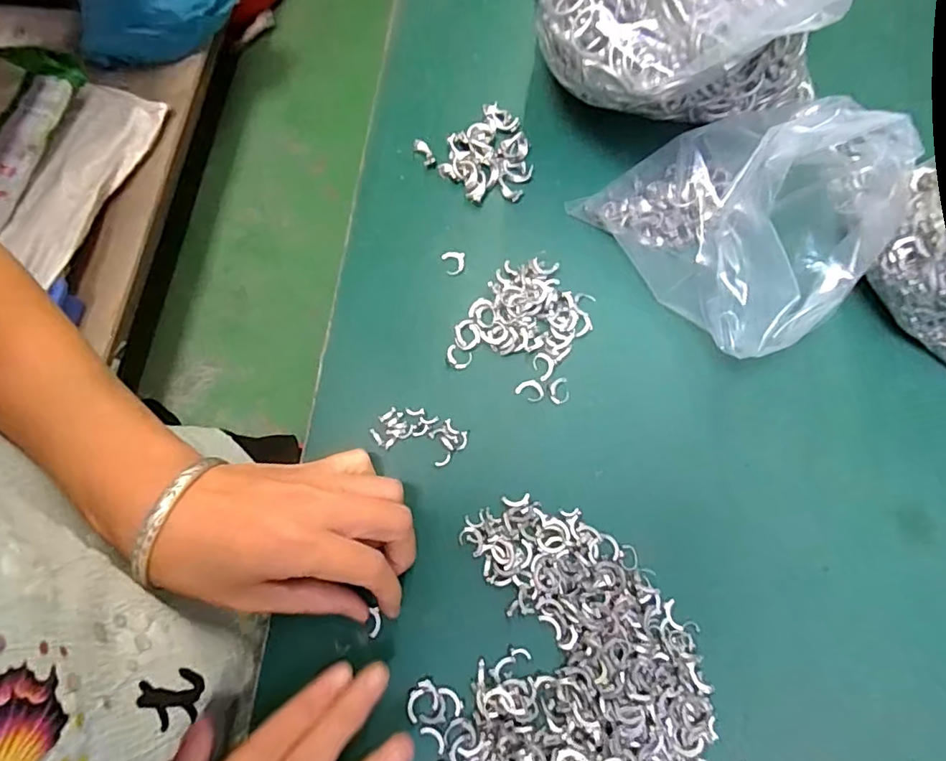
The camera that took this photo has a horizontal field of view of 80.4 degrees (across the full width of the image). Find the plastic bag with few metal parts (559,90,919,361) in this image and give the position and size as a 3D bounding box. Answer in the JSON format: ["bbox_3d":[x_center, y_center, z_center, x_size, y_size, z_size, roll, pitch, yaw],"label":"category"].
[{"bbox_3d":[0.125,-0.081,0.265,0.082,0.101,0.128,-33,76,-4],"label":"plastic bag with few metal parts"}]

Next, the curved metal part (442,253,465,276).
[{"bbox_3d":[-0.011,-0.068,0.322,0.013,0.004,0.014,-10,75,-1],"label":"curved metal part"}]

